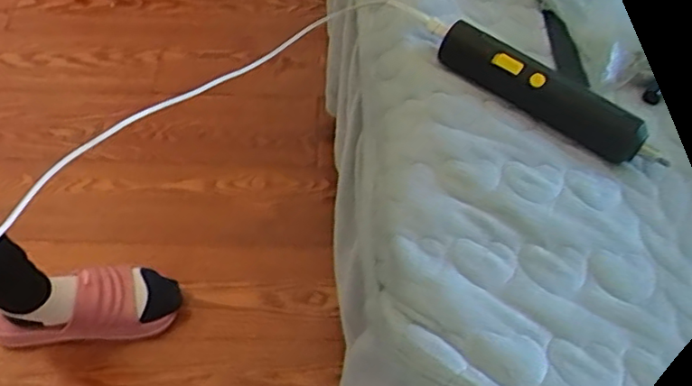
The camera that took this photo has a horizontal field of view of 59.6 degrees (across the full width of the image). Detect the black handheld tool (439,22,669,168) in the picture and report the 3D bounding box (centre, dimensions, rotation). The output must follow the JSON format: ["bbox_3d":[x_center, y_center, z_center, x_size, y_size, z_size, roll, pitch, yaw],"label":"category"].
[{"bbox_3d":[0.154,-0.078,0.458,0.179,0.028,0.034,35,61,17],"label":"black handheld tool"}]

